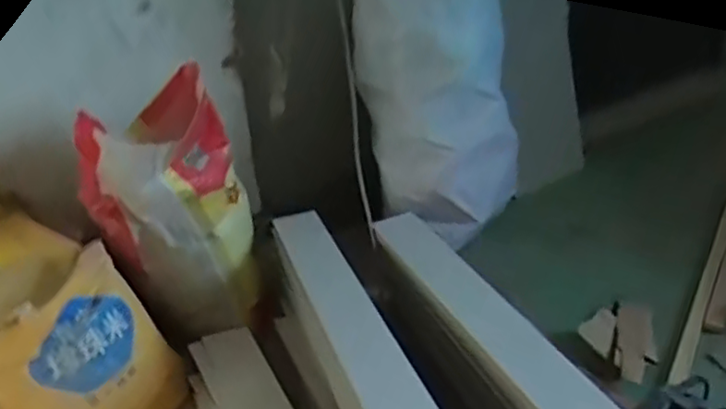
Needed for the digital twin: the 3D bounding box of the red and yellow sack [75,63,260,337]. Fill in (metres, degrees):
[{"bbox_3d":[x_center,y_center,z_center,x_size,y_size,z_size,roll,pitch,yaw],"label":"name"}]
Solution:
[{"bbox_3d":[-0.369,0.033,1.305,0.292,0.496,0.204,-12,29,-11],"label":"red and yellow sack"}]

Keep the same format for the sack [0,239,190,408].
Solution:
[{"bbox_3d":[-0.516,0.306,1.210,0.331,0.357,0.130,-36,28,-28],"label":"sack"}]

